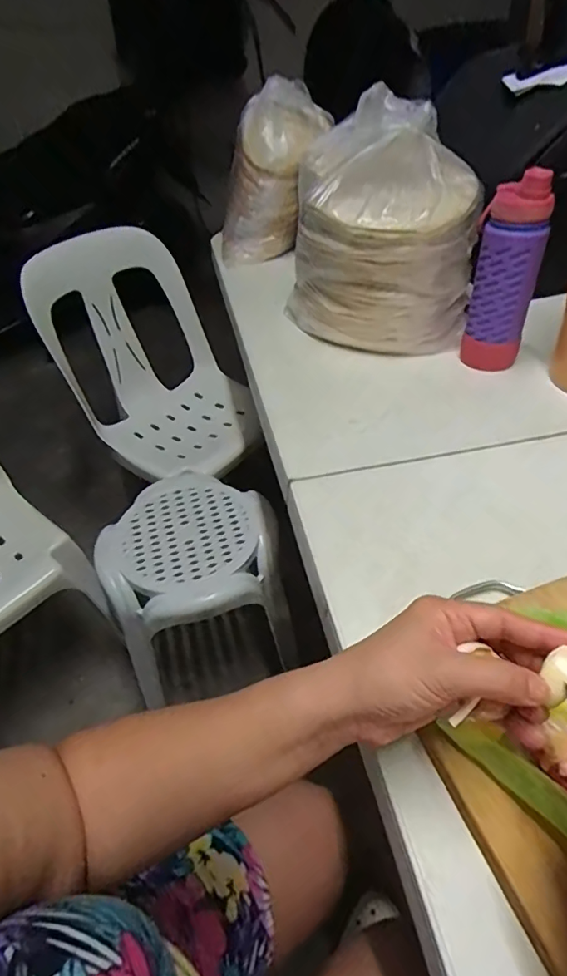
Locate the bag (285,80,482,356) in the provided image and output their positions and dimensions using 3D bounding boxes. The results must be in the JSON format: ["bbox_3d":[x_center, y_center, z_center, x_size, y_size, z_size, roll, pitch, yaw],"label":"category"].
[{"bbox_3d":[0.139,-0.354,0.705,0.210,0.259,0.183,-21,47,-16],"label":"bag"}]

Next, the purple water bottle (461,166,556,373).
[{"bbox_3d":[0.284,-0.270,0.655,0.074,0.227,0.065,9,46,13],"label":"purple water bottle"}]

